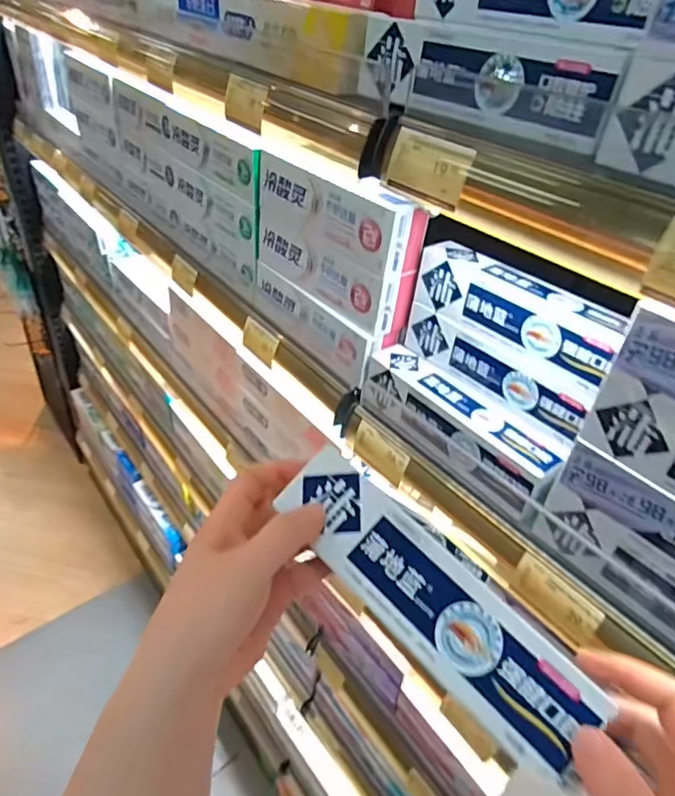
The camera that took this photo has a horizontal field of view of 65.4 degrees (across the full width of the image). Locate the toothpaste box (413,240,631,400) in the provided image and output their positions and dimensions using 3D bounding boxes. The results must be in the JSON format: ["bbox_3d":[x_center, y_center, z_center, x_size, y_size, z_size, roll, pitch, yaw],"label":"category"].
[{"bbox_3d":[0.143,-0.071,0.425,0.035,0.054,0.177,-23,47,-33],"label":"toothpaste box"}]

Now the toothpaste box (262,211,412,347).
[{"bbox_3d":[-0.015,-0.130,0.537,0.034,0.067,0.200,-27,49,-36],"label":"toothpaste box"}]

